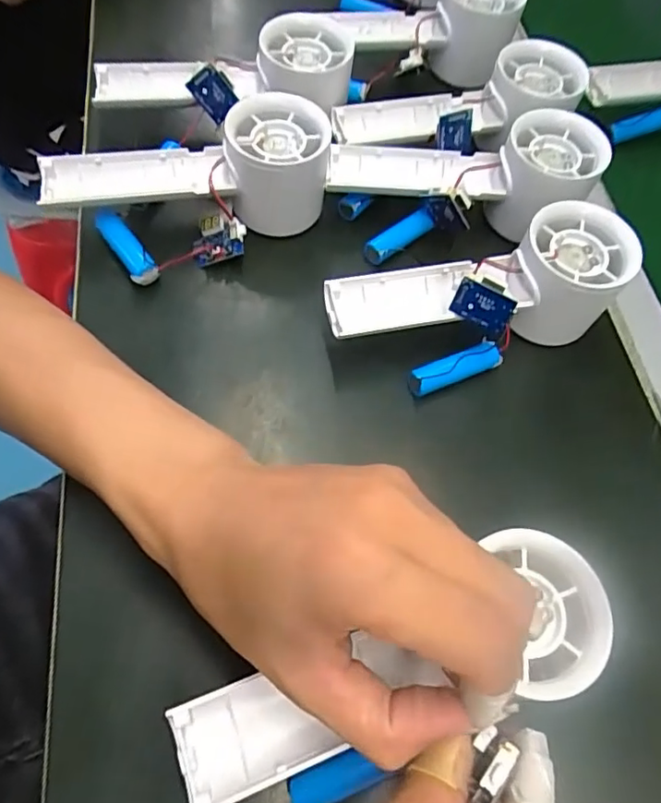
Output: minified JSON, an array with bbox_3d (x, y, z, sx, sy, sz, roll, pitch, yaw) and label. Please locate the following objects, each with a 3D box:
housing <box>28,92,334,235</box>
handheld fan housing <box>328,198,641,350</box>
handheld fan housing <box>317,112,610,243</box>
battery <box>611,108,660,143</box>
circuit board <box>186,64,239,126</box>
[{"bbox_3d":[-0.082,-0.132,0.327,0.158,0.053,0.055,-2,63,-6],"label":"housing"},{"bbox_3d":[0.078,-0.056,0.300,0.154,0.046,0.054,-16,65,-12],"label":"handheld fan housing"},{"bbox_3d":[0.078,-0.131,0.340,0.158,0.044,0.061,-4,63,-7],"label":"handheld fan housing"},{"bbox_3d":[0.233,-0.207,0.424,0.051,0.015,0.014,-18,39,-2],"label":"battery"},{"bbox_3d":[-0.070,-0.183,0.342,0.023,0.029,0.007,-16,57,31],"label":"circuit board"}]

